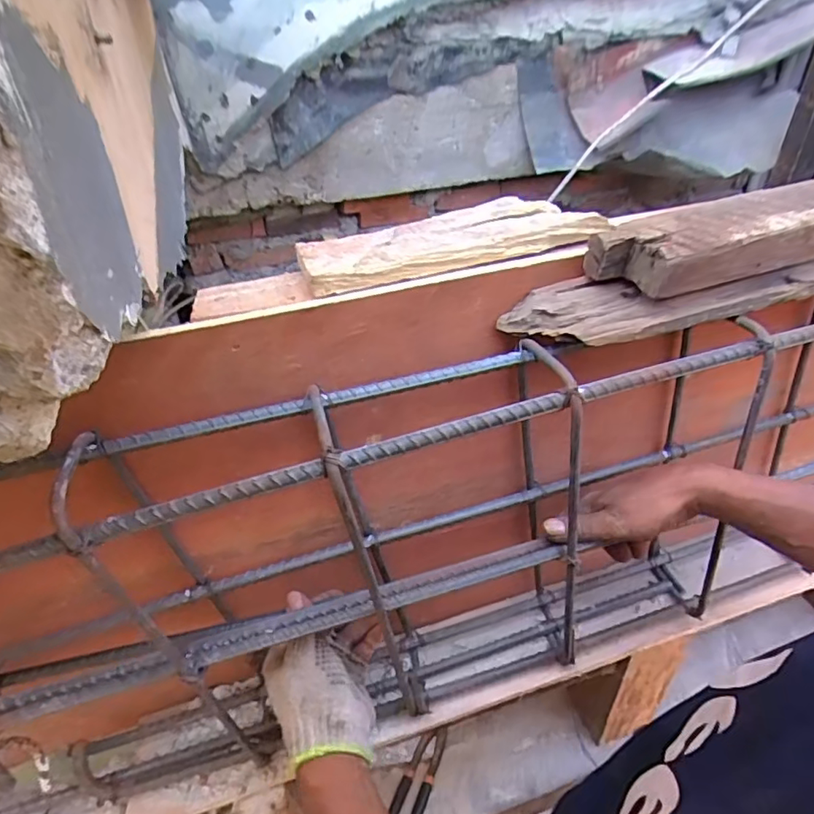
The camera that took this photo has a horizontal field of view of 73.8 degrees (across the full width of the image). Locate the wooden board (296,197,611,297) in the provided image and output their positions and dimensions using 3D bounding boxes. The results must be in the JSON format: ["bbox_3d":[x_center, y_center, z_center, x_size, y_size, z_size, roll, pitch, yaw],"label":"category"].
[{"bbox_3d":[0.035,-0.127,0.414,0.226,0.030,0.050,-12,38,-11],"label":"wooden board"}]

